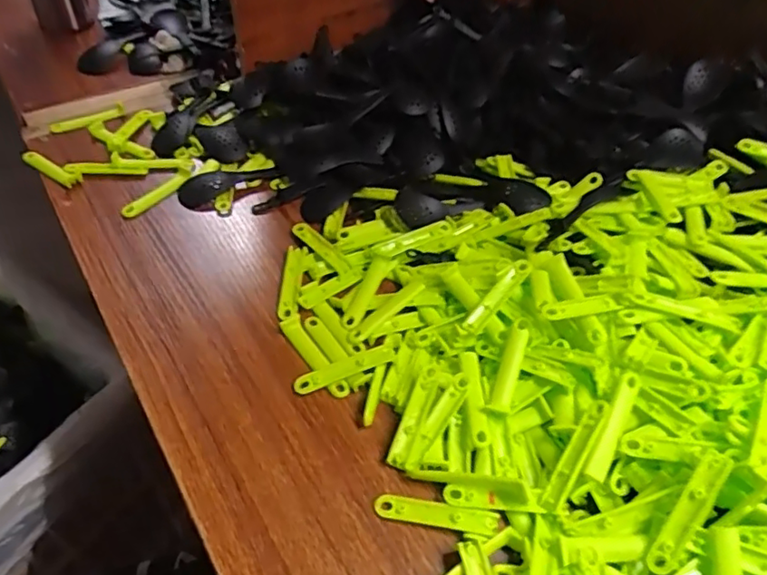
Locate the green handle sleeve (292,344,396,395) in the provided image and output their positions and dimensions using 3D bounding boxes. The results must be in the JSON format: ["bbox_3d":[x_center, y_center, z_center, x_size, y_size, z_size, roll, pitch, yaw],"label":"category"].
[{"bbox_3d":[-0.028,0.060,0.424,0.076,0.009,0.016,-14,52,-16],"label":"green handle sleeve"}]

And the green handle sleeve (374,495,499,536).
[{"bbox_3d":[0.032,0.141,0.362,0.075,0.004,0.014,10,49,4],"label":"green handle sleeve"}]

